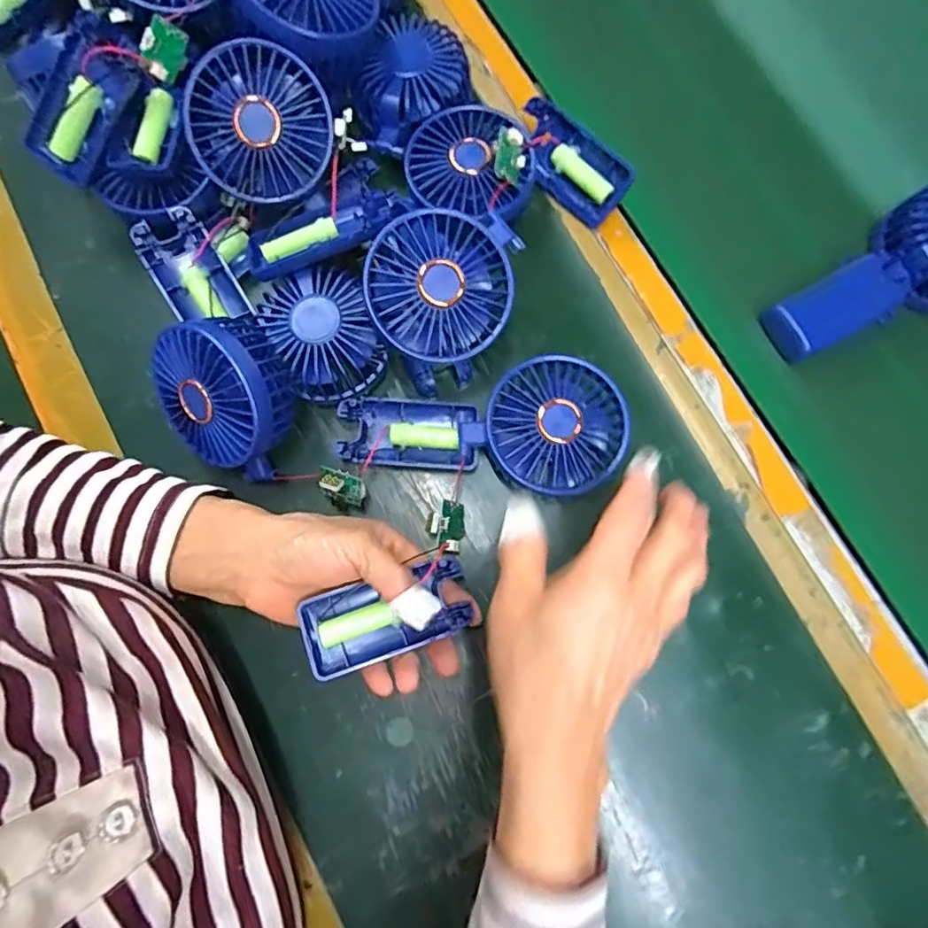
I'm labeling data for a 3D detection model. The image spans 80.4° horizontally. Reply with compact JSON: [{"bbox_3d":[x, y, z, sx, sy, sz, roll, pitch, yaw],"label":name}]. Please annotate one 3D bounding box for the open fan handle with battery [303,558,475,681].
[{"bbox_3d":[-0.043,0.086,0.311,0.091,0.014,0.043,-16,79,-12],"label":"open fan handle with battery"}]

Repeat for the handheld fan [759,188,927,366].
[{"bbox_3d":[0.292,-0.129,0.374,0.174,0.037,0.079,-26,80,-7],"label":"handheld fan"}]

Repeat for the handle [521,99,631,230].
[{"bbox_3d":[0.074,-0.211,0.386,0.090,0.045,0.019,43,36,8],"label":"handle"}]

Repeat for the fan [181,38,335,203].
[{"bbox_3d":[-0.123,-0.204,0.333,0.082,0.024,0.082,-23,108,2],"label":"fan"}]

